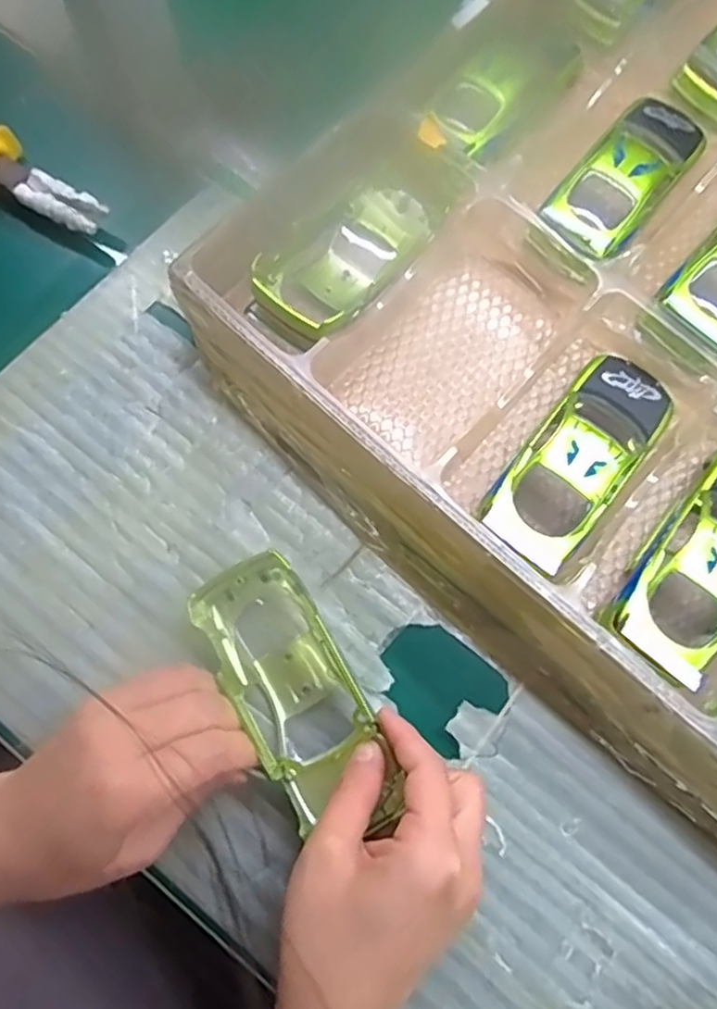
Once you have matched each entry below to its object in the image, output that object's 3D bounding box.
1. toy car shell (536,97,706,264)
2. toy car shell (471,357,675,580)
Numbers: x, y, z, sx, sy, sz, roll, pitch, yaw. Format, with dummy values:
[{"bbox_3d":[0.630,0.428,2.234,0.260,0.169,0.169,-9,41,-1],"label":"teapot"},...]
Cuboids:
[{"bbox_3d":[0.152,-0.187,0.376,0.050,0.026,0.124,40,77,8],"label":"toy car shell"},{"bbox_3d":[0.110,-0.022,0.332,0.050,0.034,0.124,38,76,8],"label":"toy car shell"}]

